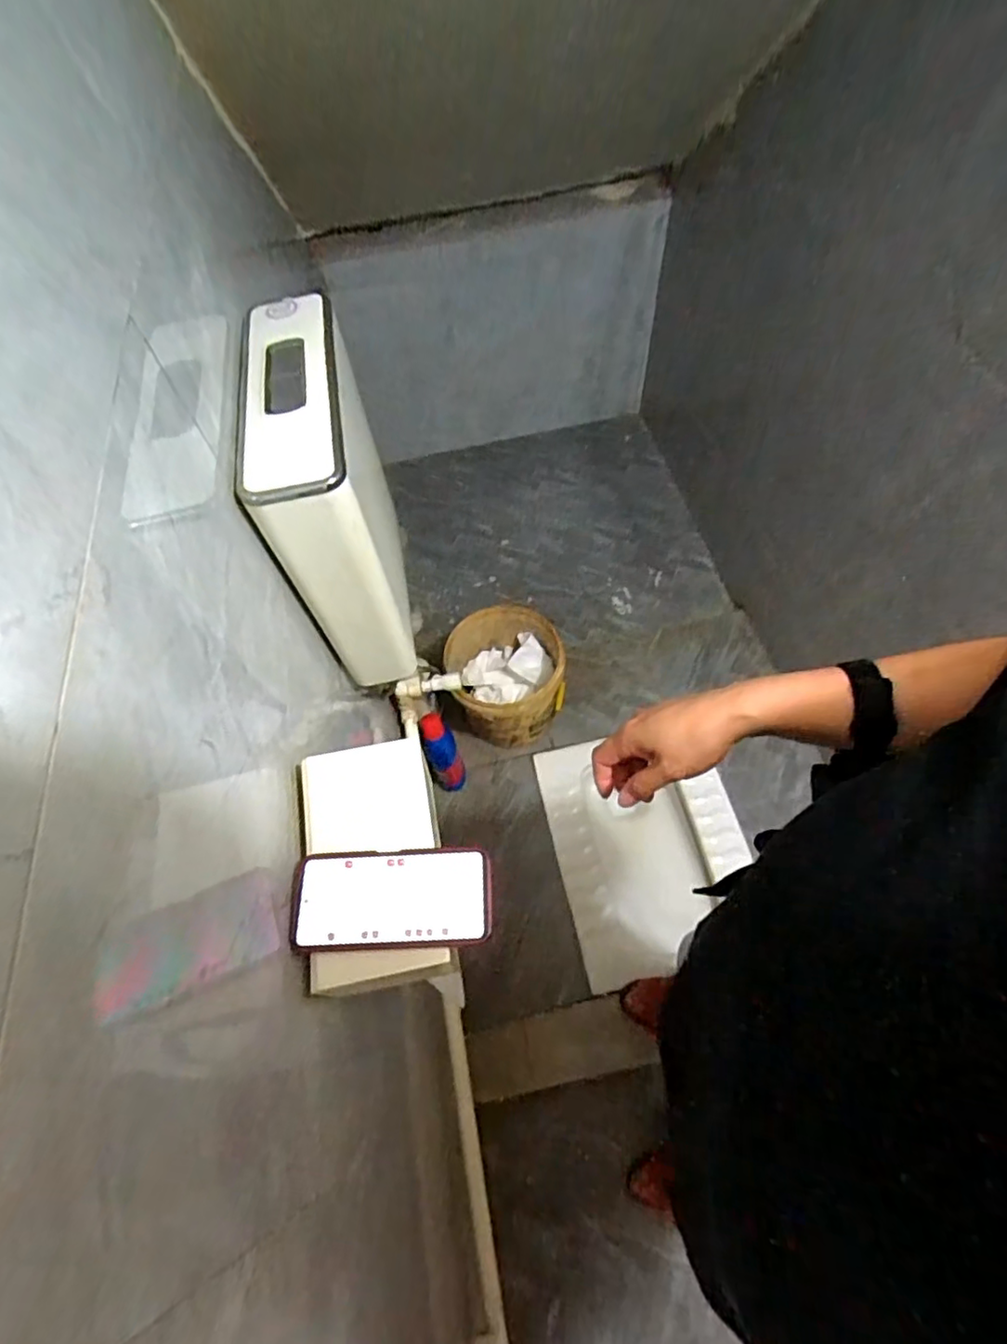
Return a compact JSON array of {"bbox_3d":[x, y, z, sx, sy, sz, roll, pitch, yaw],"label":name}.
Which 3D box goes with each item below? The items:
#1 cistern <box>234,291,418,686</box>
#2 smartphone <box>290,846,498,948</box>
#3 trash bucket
[{"bbox_3d":[-0.223,-0.234,0.821,0.115,0.339,0.371,-11,60,-2],"label":"cistern"},{"bbox_3d":[-0.095,0.190,0.519,0.166,0.006,0.078,-3,60,2],"label":"smartphone"},{"bbox_3d":[0.021,0.020,1.446,0.241,0.263,0.247,-2,60,3],"label":"trash bucket"}]

